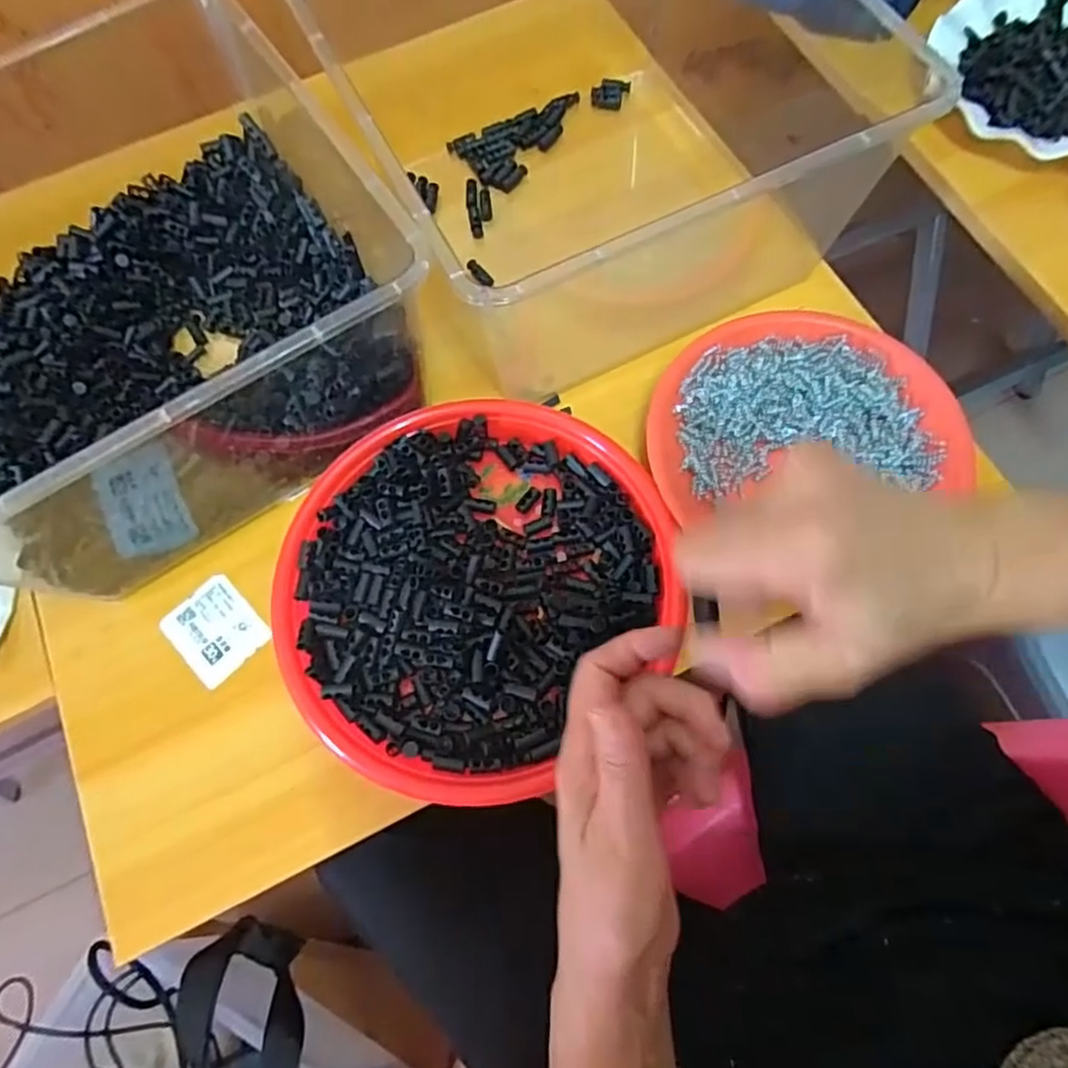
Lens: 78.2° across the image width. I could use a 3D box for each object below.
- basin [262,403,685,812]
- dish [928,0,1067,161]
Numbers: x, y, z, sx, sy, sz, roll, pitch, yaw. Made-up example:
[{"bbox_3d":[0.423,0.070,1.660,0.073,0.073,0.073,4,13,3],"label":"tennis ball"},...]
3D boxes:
[{"bbox_3d":[-0.040,0.024,0.407,0.223,0.033,0.231,0,73,0],"label":"basin"},{"bbox_3d":[0.409,-0.364,0.506,0.163,0.024,0.182,-4,73,-1],"label":"dish"}]

